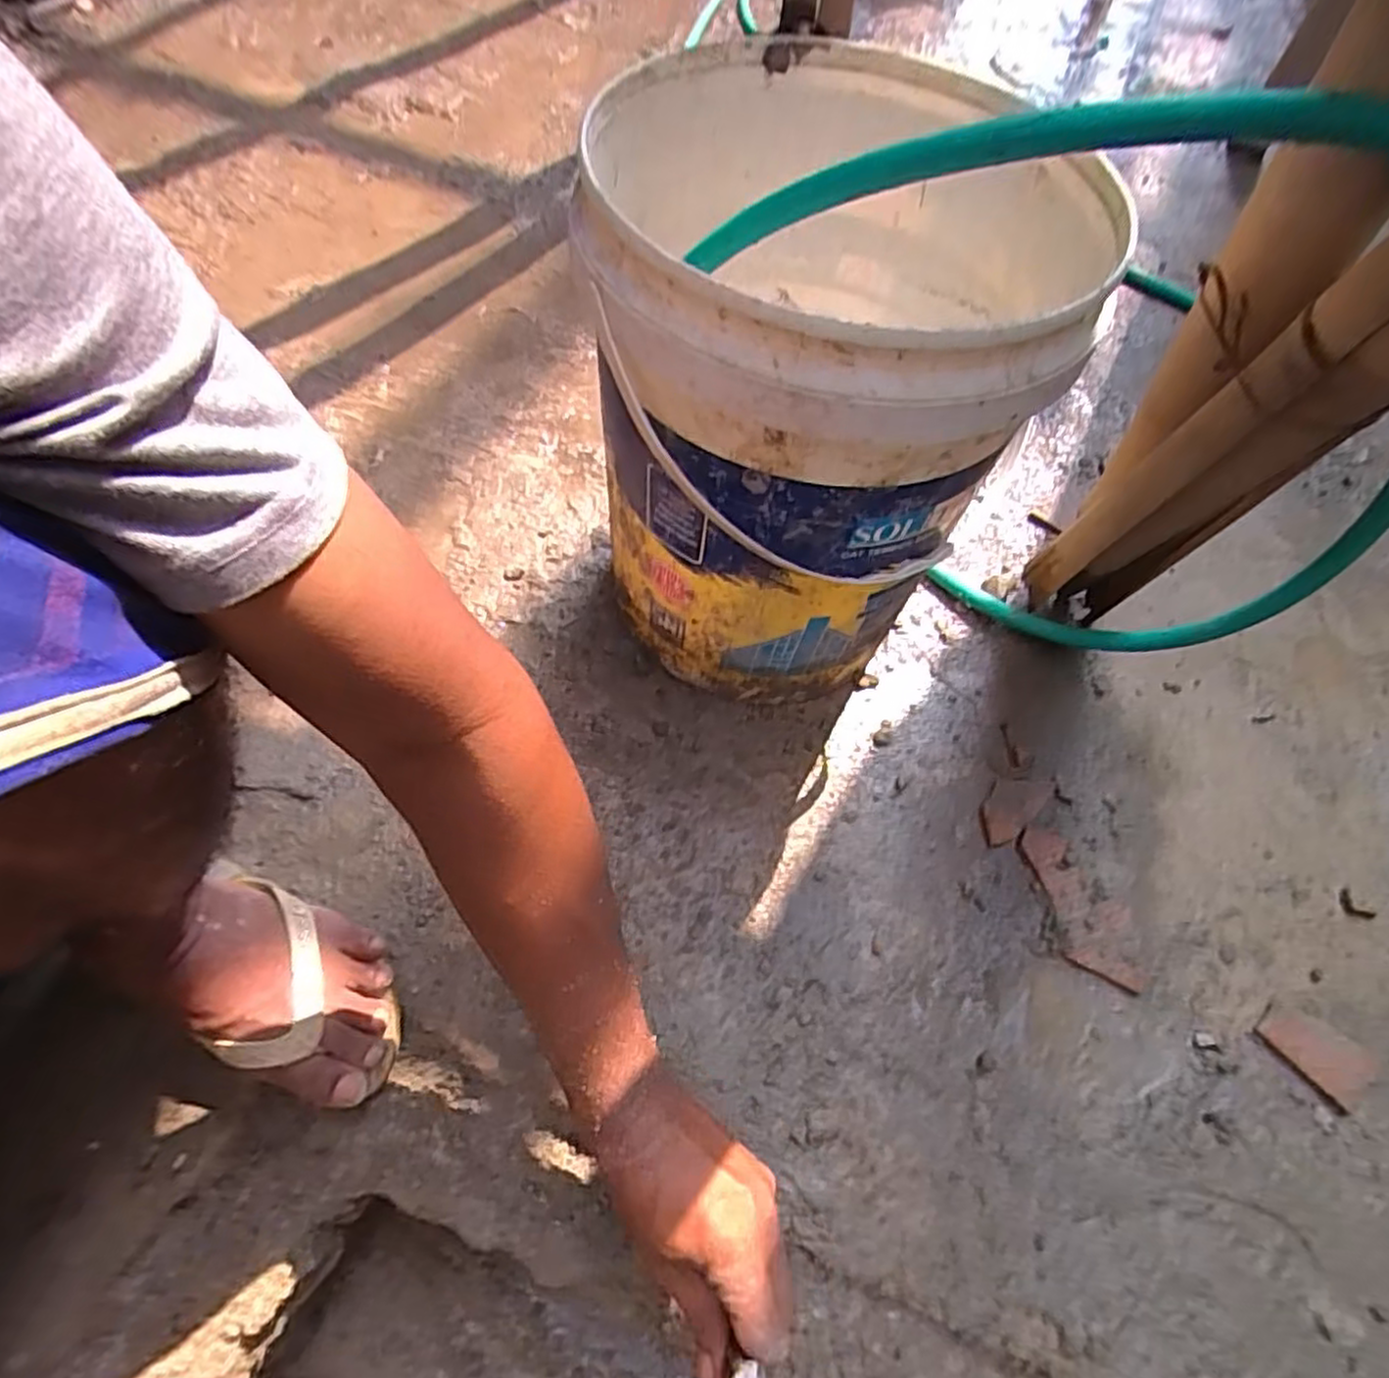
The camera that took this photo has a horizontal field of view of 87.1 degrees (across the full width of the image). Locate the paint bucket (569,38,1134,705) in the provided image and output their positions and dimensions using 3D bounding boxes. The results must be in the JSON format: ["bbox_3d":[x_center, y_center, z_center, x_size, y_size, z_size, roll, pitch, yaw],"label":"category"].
[{"bbox_3d":[0.077,-0.188,0.561,0.290,0.390,0.308,2,61,-3],"label":"paint bucket"}]

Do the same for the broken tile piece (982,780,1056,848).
[{"bbox_3d":[0.268,0.098,0.616,0.082,0.004,0.038,-39,68,-23],"label":"broken tile piece"}]

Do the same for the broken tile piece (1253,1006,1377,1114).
[{"bbox_3d":[0.453,0.263,0.533,0.052,0.004,0.070,-34,66,-21],"label":"broken tile piece"}]

